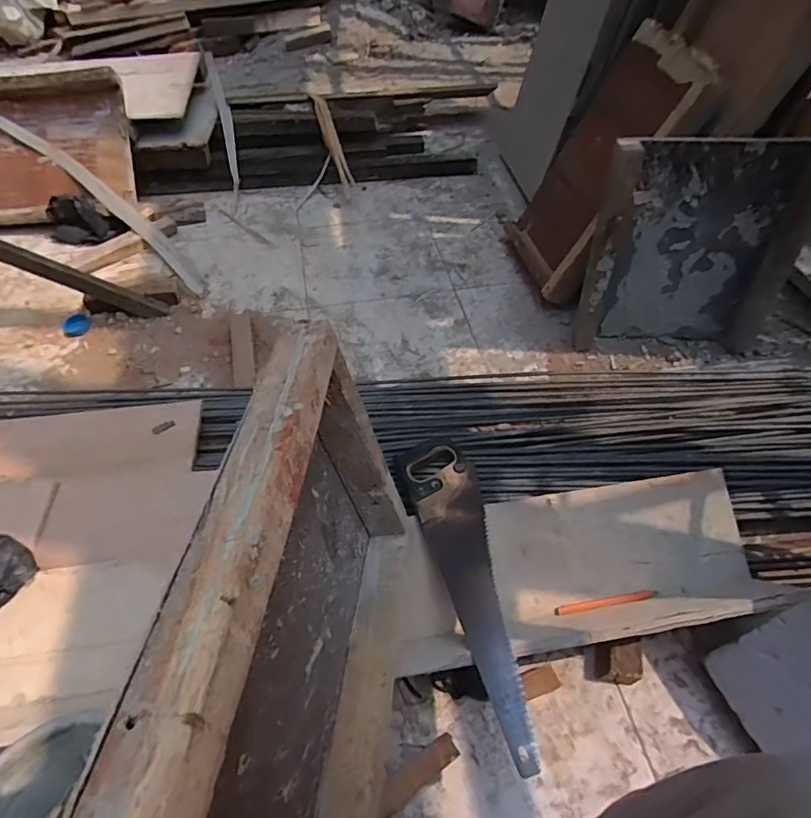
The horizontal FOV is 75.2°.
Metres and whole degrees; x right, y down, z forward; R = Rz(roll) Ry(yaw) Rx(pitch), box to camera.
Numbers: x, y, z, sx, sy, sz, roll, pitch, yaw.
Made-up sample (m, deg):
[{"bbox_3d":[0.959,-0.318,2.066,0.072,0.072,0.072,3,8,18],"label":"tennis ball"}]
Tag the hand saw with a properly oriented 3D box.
[{"bbox_3d":[0.098,0.231,0.772,0.119,0.028,0.496,-15,47,-7],"label":"hand saw"}]

